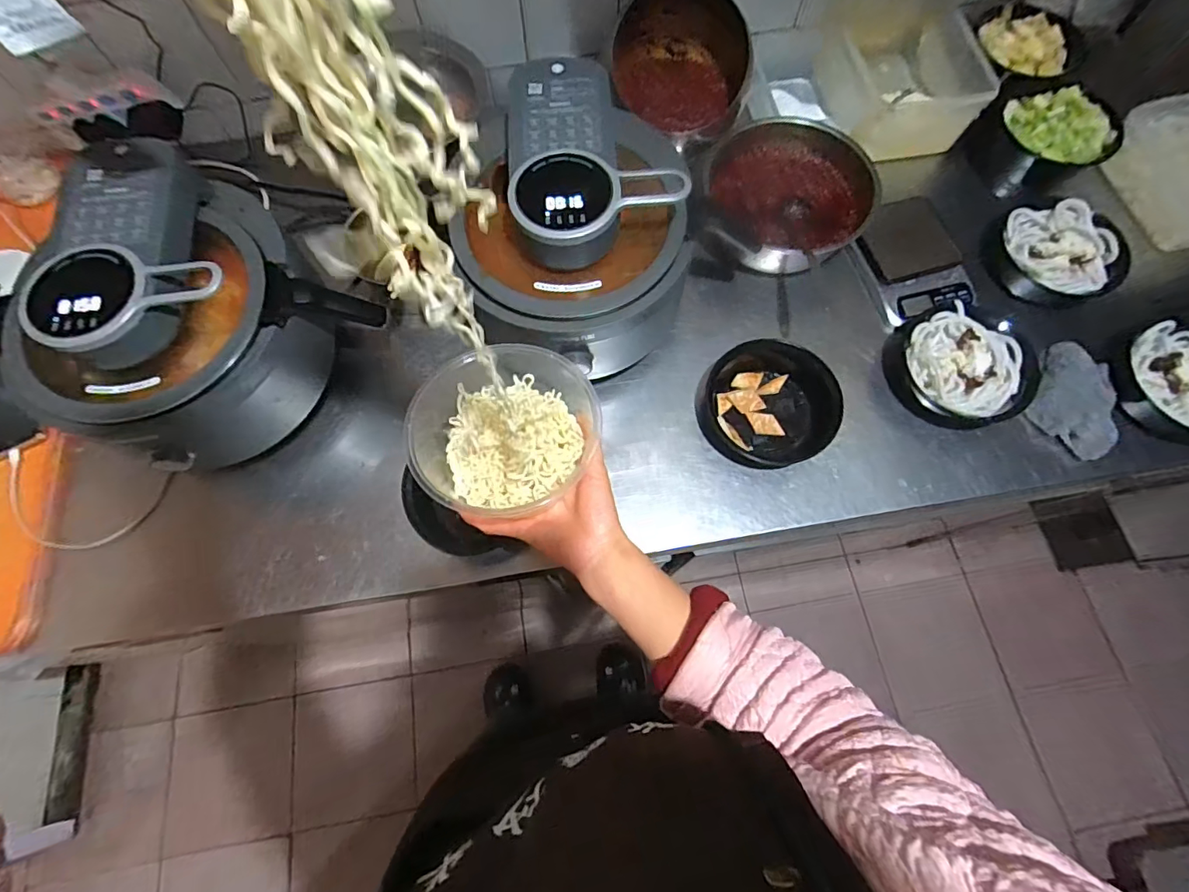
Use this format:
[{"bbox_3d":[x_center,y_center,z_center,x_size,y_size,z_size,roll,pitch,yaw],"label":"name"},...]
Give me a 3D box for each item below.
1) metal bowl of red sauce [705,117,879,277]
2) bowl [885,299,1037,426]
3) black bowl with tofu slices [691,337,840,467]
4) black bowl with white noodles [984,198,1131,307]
[{"bbox_3d":[0.293,-0.375,0.758,0.237,0.080,0.218,0,70,1],"label":"metal bowl of red sauce"},{"bbox_3d":[0.491,-0.107,0.697,0.159,0.063,0.176,-31,73,-10],"label":"bowl"},{"bbox_3d":[0.231,-0.060,0.692,0.164,0.062,0.178,0,70,1],"label":"black bowl with tofu slices"},{"bbox_3d":[0.667,-0.280,0.758,0.141,0.081,0.150,0,70,1],"label":"black bowl with white noodles"}]

